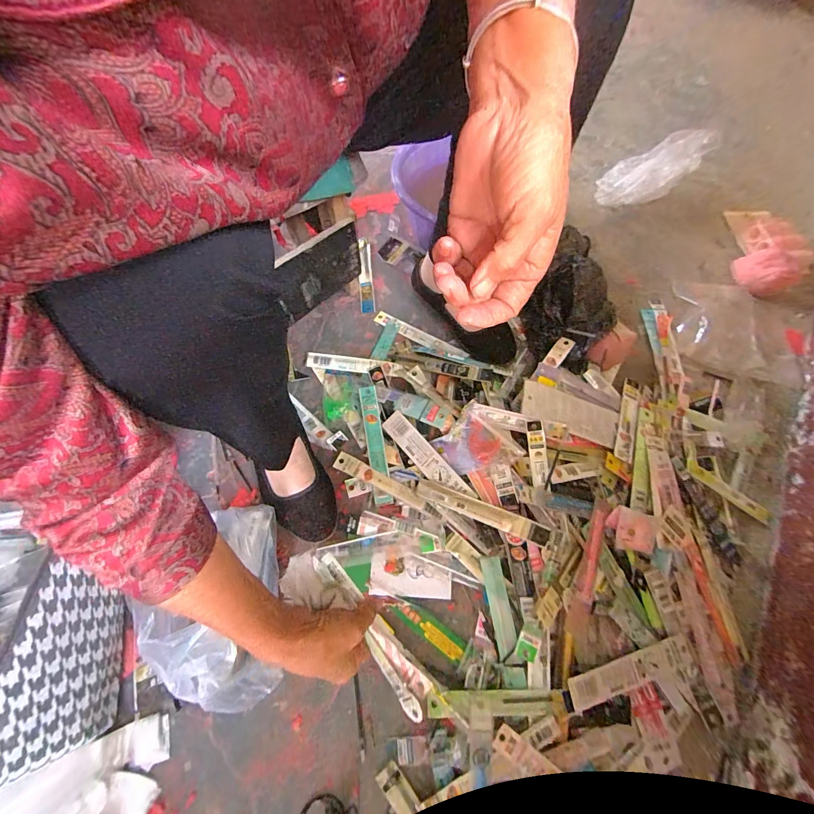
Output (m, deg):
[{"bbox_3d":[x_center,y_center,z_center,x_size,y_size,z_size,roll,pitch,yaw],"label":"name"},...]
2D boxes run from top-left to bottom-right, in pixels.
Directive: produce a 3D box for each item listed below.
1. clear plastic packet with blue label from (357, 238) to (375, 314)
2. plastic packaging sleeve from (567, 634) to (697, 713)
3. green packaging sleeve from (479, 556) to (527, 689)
[{"bbox_3d":[-0.078,-0.249,0.666,0.025,0.007,0.169,-5,67,-5],"label":"clear plastic packet with blue label"},{"bbox_3d":[0.274,0.319,0.431,0.175,0.013,0.041,-5,73,-16],"label":"plastic packaging sleeve"},{"bbox_3d":[0.121,0.272,0.457,0.026,0.009,0.148,-14,73,15],"label":"green packaging sleeve"}]

